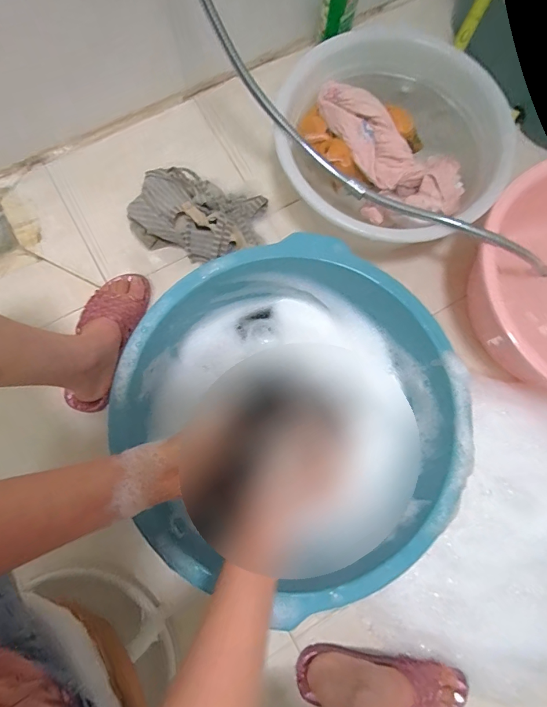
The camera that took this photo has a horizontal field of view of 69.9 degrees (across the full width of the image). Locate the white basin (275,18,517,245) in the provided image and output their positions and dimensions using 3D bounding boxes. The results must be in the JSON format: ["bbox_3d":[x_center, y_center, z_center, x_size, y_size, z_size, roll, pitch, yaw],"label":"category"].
[{"bbox_3d":[0.185,-0.312,0.606,0.319,0.132,0.318,-14,78,-5],"label":"white basin"}]

